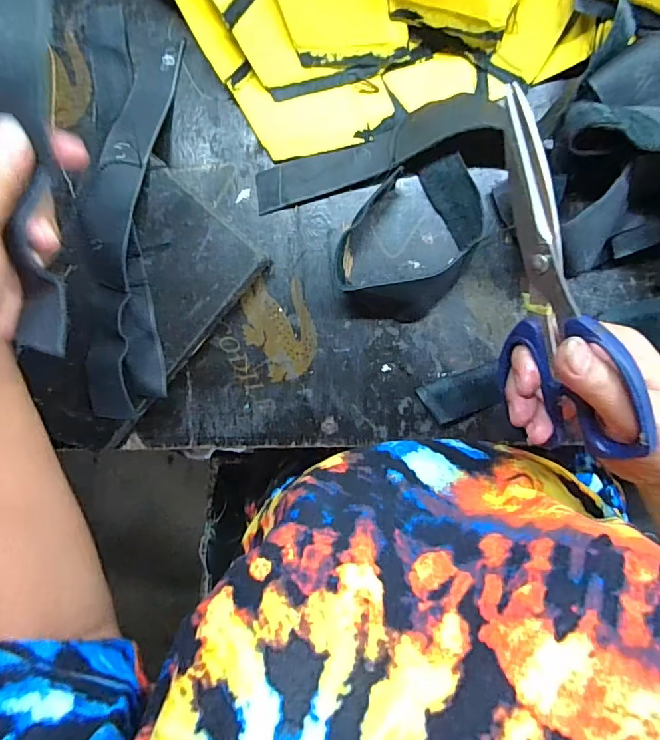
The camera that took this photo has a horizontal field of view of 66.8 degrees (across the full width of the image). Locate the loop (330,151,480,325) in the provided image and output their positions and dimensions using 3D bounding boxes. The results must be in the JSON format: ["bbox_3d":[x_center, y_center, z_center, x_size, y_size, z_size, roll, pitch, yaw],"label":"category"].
[{"bbox_3d":[0.056,-0.093,0.353,0.085,0.034,0.124,38,96,1],"label":"loop"}]

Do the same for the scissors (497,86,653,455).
[{"bbox_3d":[0.113,-0.044,0.261,0.014,0.064,0.186,-23,95,-27],"label":"scissors"}]

